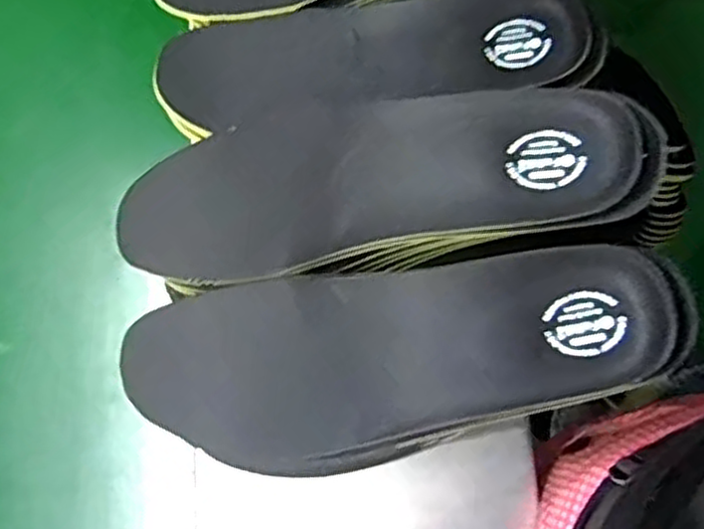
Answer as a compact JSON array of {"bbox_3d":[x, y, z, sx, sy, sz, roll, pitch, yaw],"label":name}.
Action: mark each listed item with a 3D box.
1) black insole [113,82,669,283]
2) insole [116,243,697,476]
[{"bbox_3d":[0.007,-0.053,0.462,0.335,0.028,0.109,-6,75,21],"label":"black insole"},{"bbox_3d":[0.023,0.055,0.433,0.318,0.029,0.109,-10,76,14],"label":"insole"}]

